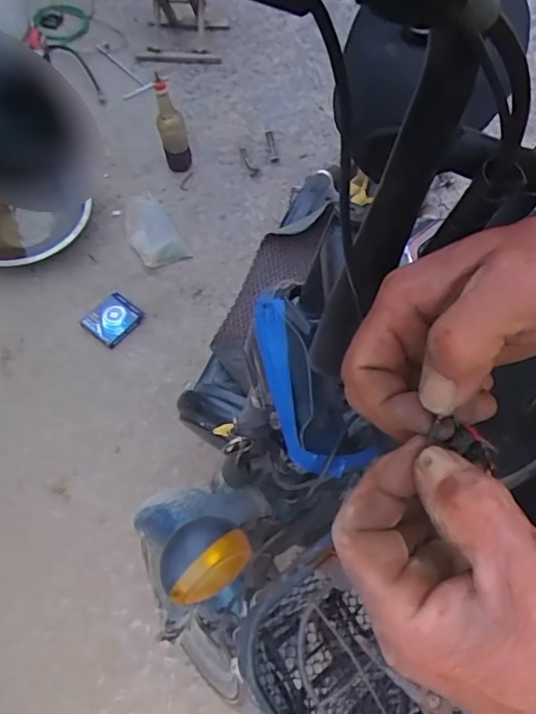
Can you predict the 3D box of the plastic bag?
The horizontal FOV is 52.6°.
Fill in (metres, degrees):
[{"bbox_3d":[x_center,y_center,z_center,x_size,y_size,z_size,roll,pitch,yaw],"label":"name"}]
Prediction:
[{"bbox_3d":[-0.321,-0.351,1.488,0.126,0.025,0.234,-25,66,-14],"label":"plastic bag"}]

